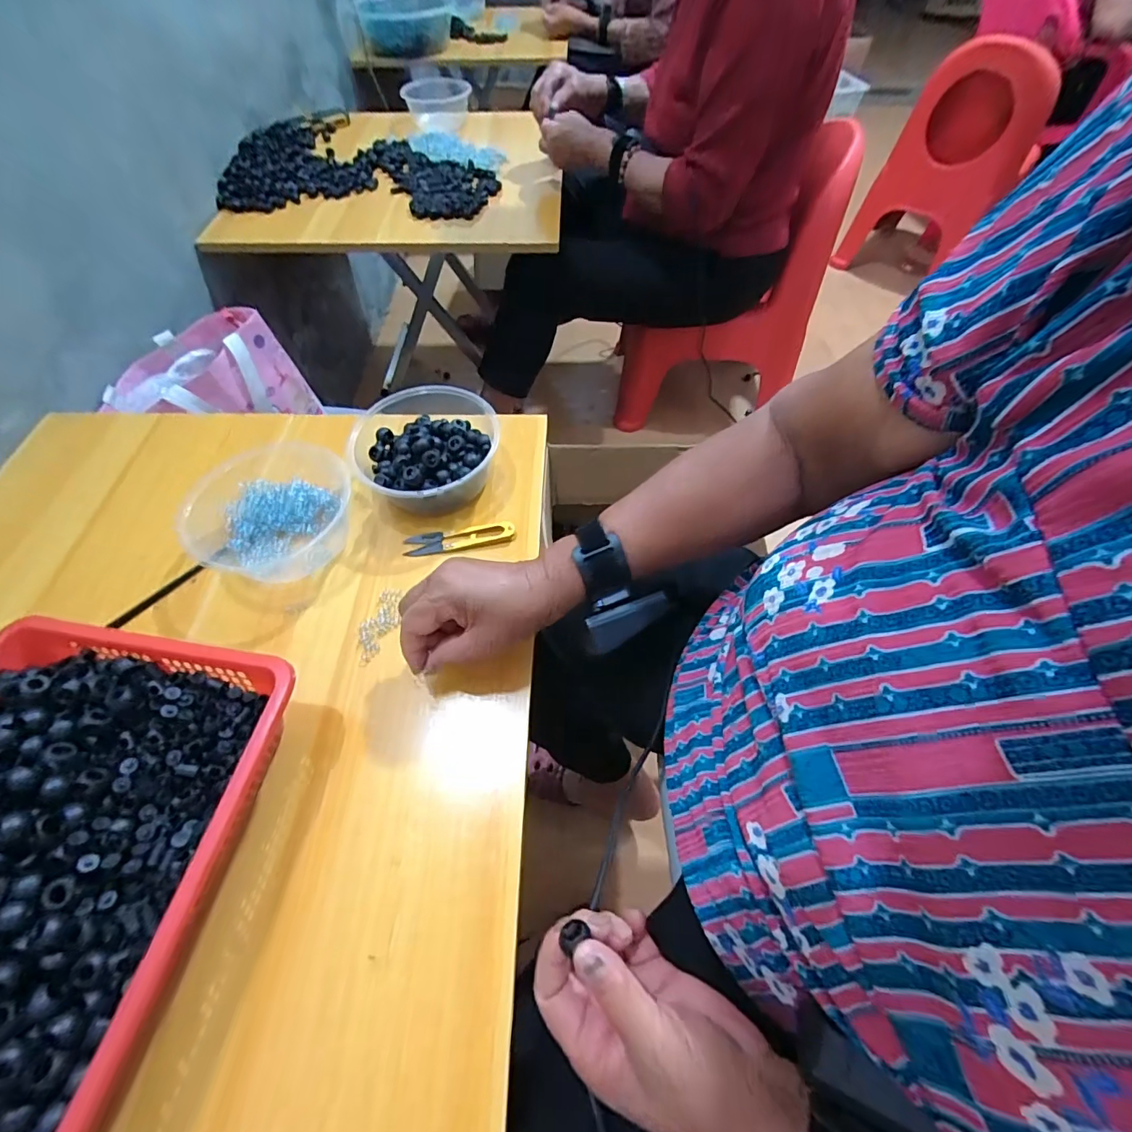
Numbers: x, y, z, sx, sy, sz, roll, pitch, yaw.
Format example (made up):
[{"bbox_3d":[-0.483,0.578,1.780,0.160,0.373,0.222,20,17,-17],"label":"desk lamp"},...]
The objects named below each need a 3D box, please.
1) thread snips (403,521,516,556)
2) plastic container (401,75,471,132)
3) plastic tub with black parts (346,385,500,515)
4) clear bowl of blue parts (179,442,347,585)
[{"bbox_3d":[-0.103,-0.027,0.470,0.104,0.007,0.026,-7,59,-3],"label":"thread snips"},{"bbox_3d":[-0.272,-0.987,1.037,0.141,0.046,0.163,-10,59,-5],"label":"plastic container"},{"bbox_3d":[-0.139,-0.113,0.492,0.134,0.059,0.144,0,59,0],"label":"plastic tub with black parts"},{"bbox_3d":[-0.280,-0.051,0.457,0.134,0.060,0.122,0,59,1],"label":"clear bowl of blue parts"}]

